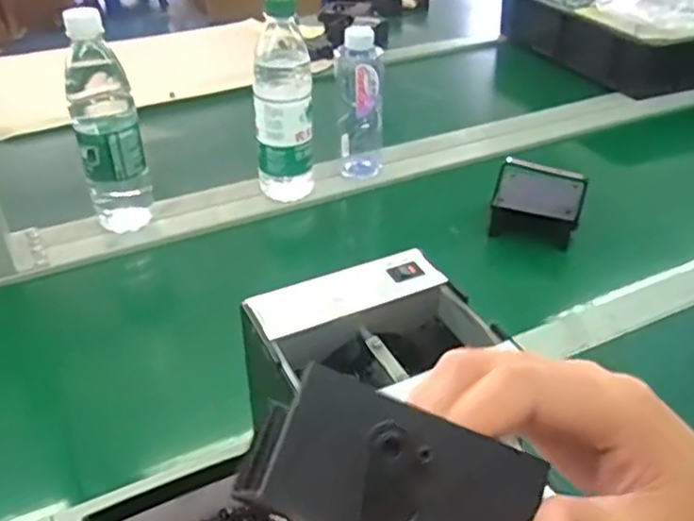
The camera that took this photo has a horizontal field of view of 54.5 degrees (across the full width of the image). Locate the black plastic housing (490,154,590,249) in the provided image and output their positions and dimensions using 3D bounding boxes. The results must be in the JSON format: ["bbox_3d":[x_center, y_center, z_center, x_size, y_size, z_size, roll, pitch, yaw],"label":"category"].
[{"bbox_3d":[0.205,-0.060,0.733,0.094,0.075,0.051,15,38,20],"label":"black plastic housing"}]

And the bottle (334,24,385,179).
[{"bbox_3d":[0.016,-0.186,0.810,0.056,0.176,0.063,2,36,3],"label":"bottle"}]

